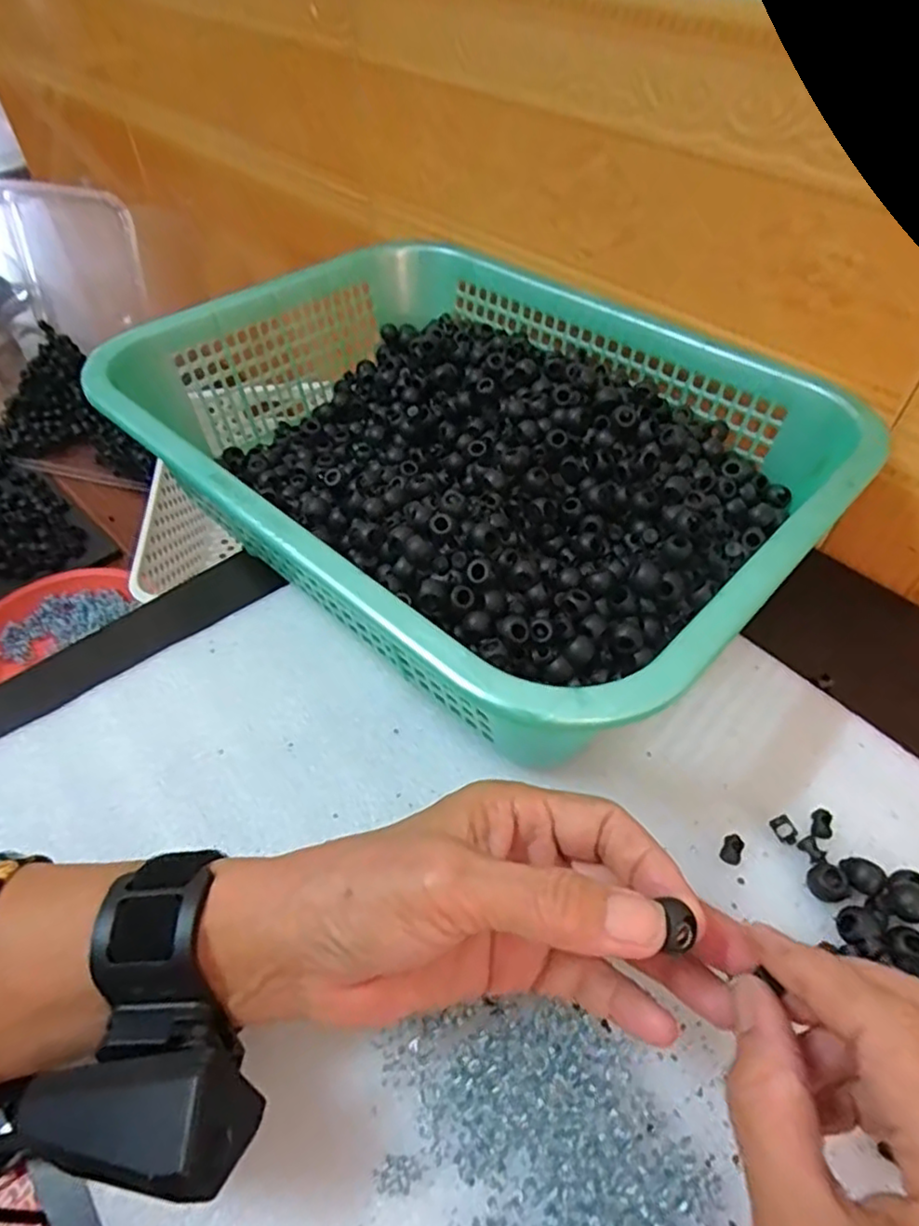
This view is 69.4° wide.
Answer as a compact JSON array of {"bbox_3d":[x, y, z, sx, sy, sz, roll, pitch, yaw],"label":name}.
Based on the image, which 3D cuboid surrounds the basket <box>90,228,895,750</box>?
[{"bbox_3d":[0.006,-0.101,0.403,0.382,0.104,0.300,37,59,26],"label":"basket"}]

